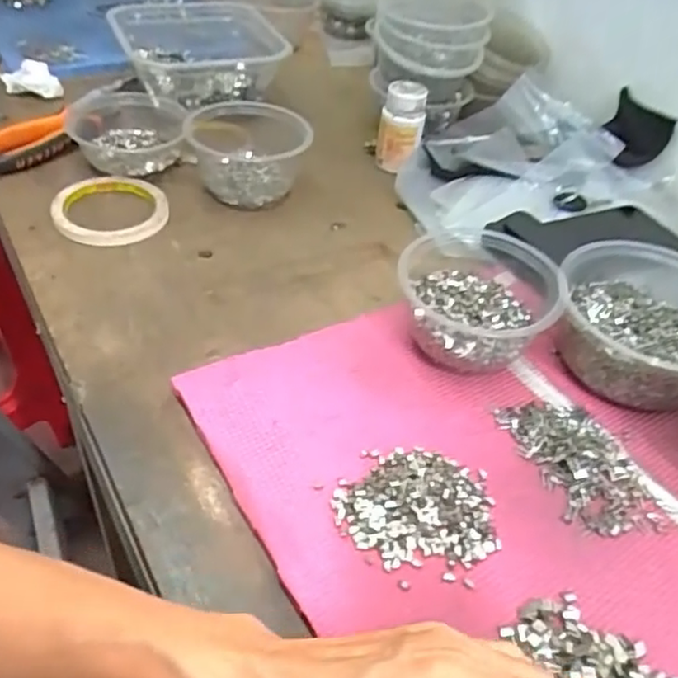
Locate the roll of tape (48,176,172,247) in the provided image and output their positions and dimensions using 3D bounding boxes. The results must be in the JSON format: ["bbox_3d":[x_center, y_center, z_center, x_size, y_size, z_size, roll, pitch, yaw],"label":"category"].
[{"bbox_3d":[-0.204,-0.114,0.590,0.097,0.019,0.097,5,43,-4],"label":"roll of tape"}]

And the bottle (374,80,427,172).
[{"bbox_3d":[0.063,-0.219,0.677,0.044,0.076,0.043,3,44,-4],"label":"bottle"}]

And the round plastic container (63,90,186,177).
[{"bbox_3d":[-0.214,-0.207,0.663,0.117,0.043,0.123,-4,45,-13],"label":"round plastic container"}]

